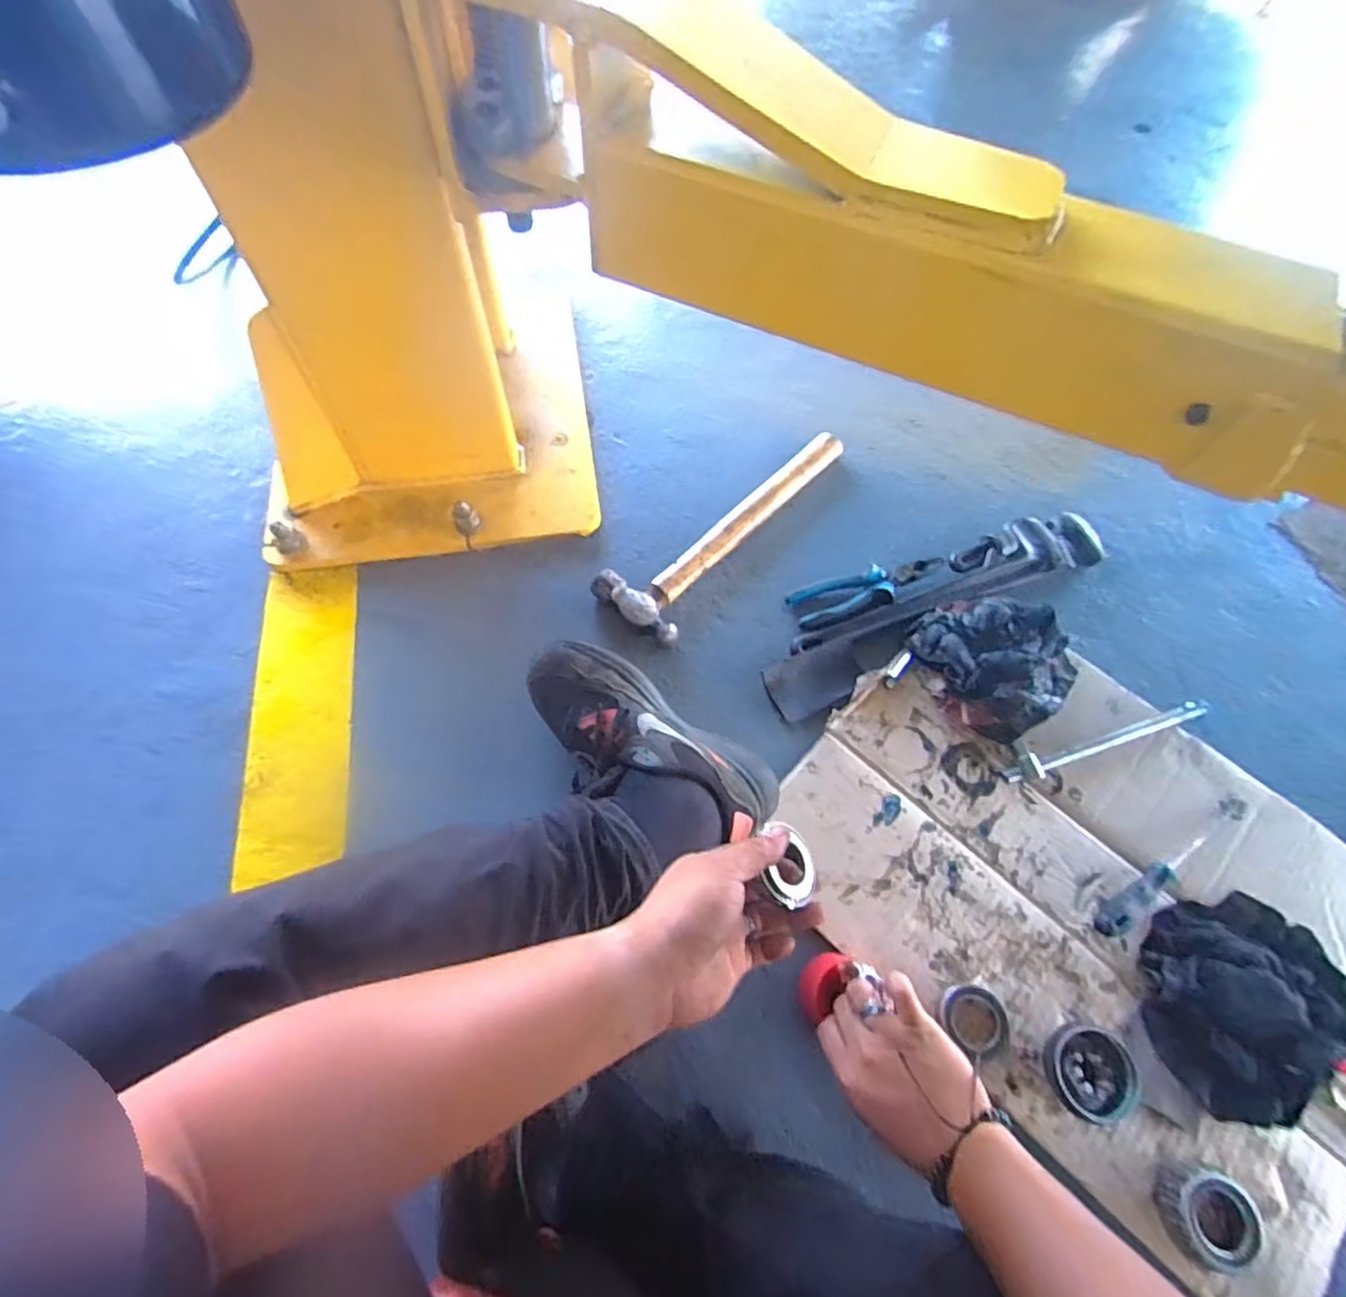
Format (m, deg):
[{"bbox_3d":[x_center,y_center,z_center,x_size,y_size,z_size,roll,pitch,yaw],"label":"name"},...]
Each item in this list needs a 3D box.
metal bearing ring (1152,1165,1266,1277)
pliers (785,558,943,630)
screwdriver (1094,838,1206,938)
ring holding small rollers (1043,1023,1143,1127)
[{"bbox_3d":[0.432,0.455,0.514,0.077,0.022,0.064,4,64,0],"label":"metal bearing ring"},{"bbox_3d":[0.236,-0.071,0.772,0.192,0.019,0.053,-15,65,-9],"label":"pliers"},{"bbox_3d":[0.466,0.229,0.629,0.144,0.021,0.027,-33,69,-17],"label":"screwdriver"},{"bbox_3d":[0.361,0.367,0.557,0.076,0.034,0.070,10,64,3],"label":"ring holding small rollers"}]

